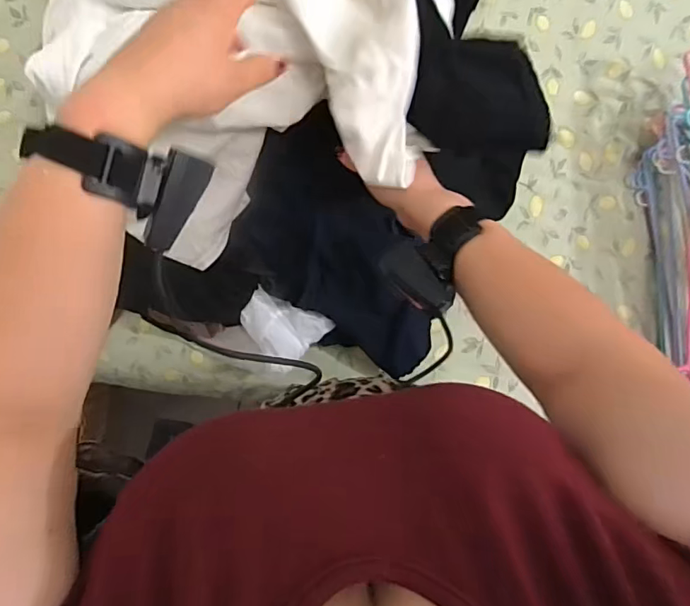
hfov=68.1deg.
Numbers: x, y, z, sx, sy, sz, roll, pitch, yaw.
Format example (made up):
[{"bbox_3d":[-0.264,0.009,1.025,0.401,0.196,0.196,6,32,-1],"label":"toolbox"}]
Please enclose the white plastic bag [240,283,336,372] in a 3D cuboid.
[{"bbox_3d":[-0.087,0.029,0.710,0.107,0.059,0.094,44,87,-2],"label":"white plastic bag"}]

